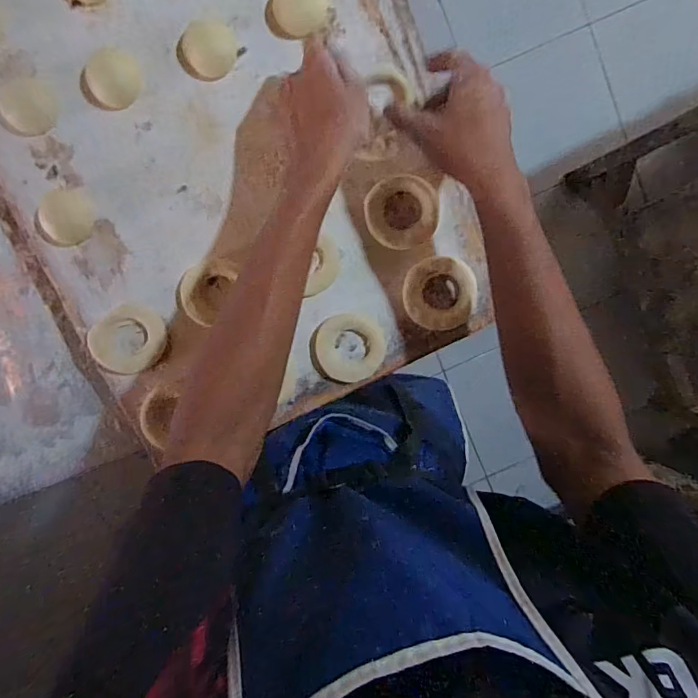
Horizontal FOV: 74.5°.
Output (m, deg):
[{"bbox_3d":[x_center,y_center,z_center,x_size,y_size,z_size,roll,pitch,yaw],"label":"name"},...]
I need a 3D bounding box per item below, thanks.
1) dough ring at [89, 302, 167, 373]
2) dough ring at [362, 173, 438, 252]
[{"bbox_3d":[-0.225,-0.008,0.472,0.063,0.007,0.075,44,92,-8],"label":"dough ring"},{"bbox_3d":[0.053,-0.137,0.459,0.070,0.010,0.071,-13,98,-2],"label":"dough ring"}]

